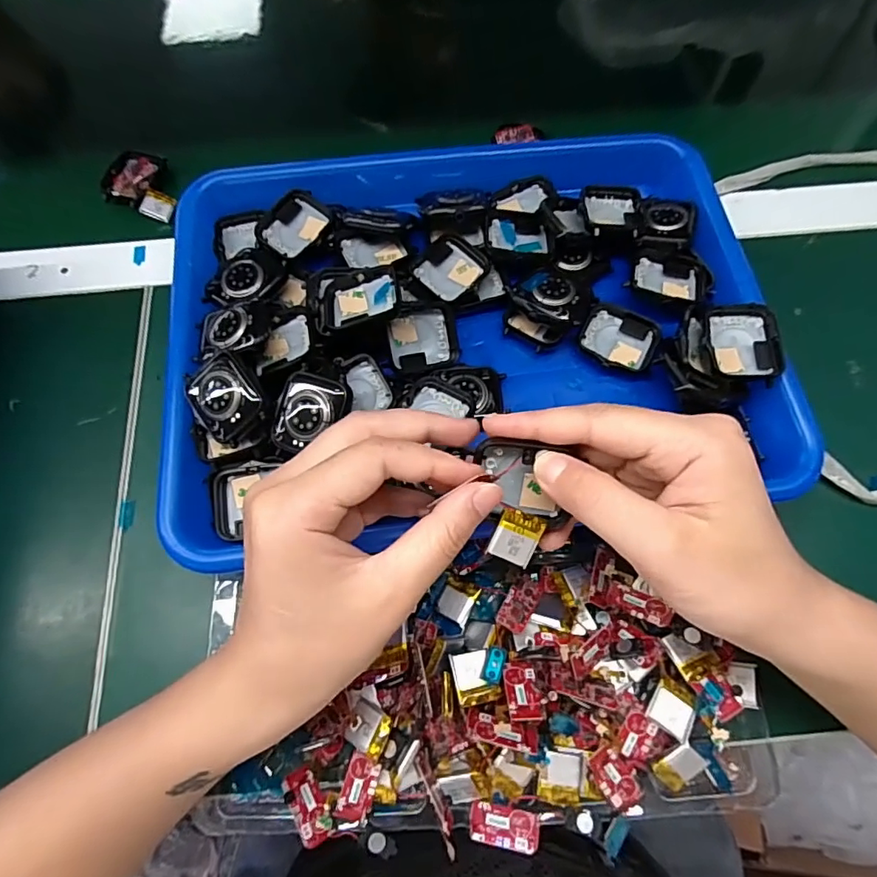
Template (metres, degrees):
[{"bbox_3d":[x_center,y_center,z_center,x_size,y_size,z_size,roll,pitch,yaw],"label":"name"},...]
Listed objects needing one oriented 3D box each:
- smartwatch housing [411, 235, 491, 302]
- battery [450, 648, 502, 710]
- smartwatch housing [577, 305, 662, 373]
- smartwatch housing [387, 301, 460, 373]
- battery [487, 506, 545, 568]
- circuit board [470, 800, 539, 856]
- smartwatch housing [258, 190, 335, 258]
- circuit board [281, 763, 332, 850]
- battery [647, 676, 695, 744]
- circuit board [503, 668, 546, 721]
[{"bbox_3d":[0.008,-0.100,0.308,0.036,0.012,0.041,36,77,-6],"label":"smartwatch housing"},{"bbox_3d":[0.016,0.104,0.227,0.019,0.005,0.021,-11,69,-4],"label":"battery"},{"bbox_3d":[0.103,-0.057,0.299,0.042,0.010,0.035,23,70,9],"label":"smartwatch housing"},{"bbox_3d":[-0.008,-0.057,0.290,0.040,0.011,0.036,-12,97,-18],"label":"smartwatch housing"},{"bbox_3d":[0.031,0.040,0.209,0.018,0.004,0.021,24,94,-10],"label":"battery"},{"bbox_3d":[0.028,0.166,0.223,0.029,0.004,0.015,2,44,15],"label":"circuit board"},{"bbox_3d":[-0.086,-0.129,0.316,0.036,0.011,0.042,41,74,15],"label":"smartwatch housing"},{"bbox_3d":[-0.057,0.158,0.224,0.015,0.004,0.028,-5,50,-46],"label":"circuit board"},{"bbox_3d":[0.105,0.121,0.234,0.018,0.005,0.022,29,71,11],"label":"battery"},{"bbox_3d":[0.036,0.107,0.219,0.015,0.026,0.004,2,113,-2],"label":"circuit board"}]

